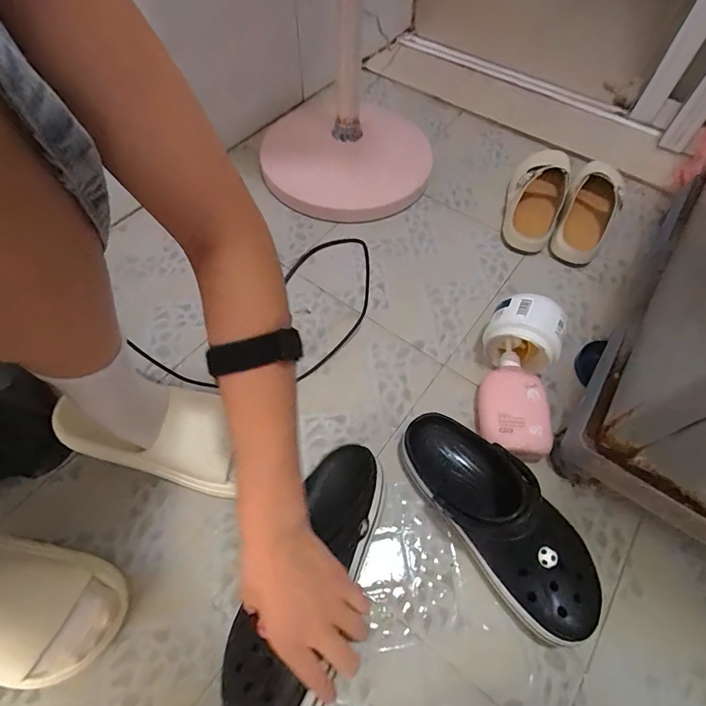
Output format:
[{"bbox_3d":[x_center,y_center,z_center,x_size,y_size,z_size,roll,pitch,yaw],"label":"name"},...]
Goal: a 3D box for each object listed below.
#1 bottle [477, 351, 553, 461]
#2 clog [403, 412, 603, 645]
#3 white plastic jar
[{"bbox_3d":[0.205,0.065,0.553,0.084,0.046,0.148,4,57,-1],"label":"bottle"},{"bbox_3d":[0.161,0.171,0.466,0.107,0.094,0.264,-29,65,-19],"label":"clog"},{"bbox_3d":[0.229,-0.020,0.572,0.094,0.099,0.077,25,61,11],"label":"white plastic jar"}]

